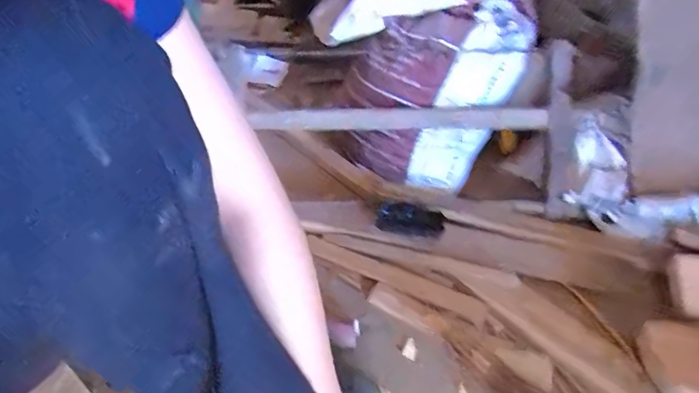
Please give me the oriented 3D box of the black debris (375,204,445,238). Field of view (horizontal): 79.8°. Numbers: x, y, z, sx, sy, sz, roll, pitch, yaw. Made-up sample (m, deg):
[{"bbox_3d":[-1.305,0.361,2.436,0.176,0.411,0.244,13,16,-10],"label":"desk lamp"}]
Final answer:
[{"bbox_3d":[0.105,0.043,0.730,0.112,0.016,0.071,4,39,6],"label":"black debris"}]

